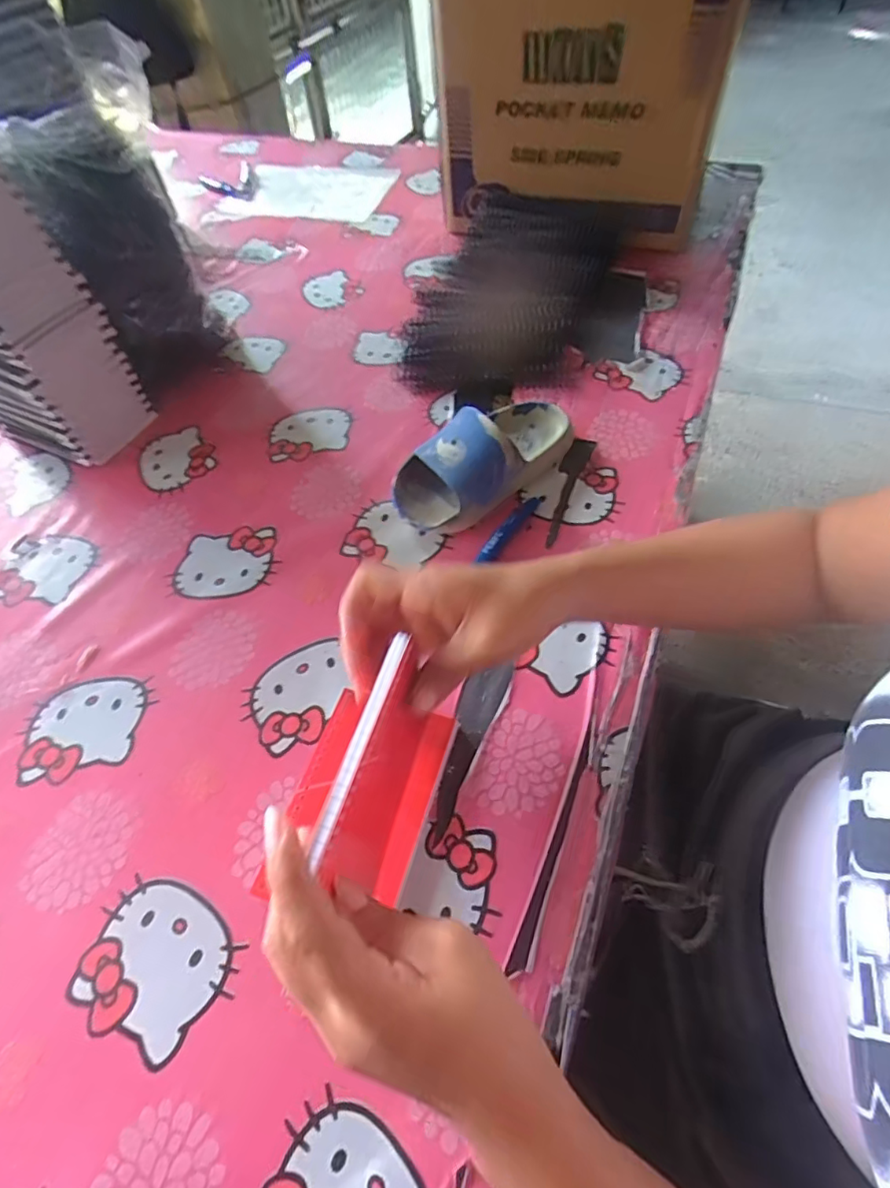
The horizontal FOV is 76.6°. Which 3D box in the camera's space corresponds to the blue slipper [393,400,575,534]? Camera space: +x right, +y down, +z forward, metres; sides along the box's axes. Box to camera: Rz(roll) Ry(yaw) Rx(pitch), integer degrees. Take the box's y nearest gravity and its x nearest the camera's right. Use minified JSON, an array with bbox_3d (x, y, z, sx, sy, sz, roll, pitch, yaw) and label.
[{"bbox_3d":[0.034,-0.121,0.475,0.177,0.059,0.082,-36,60,-18],"label":"blue slipper"}]

